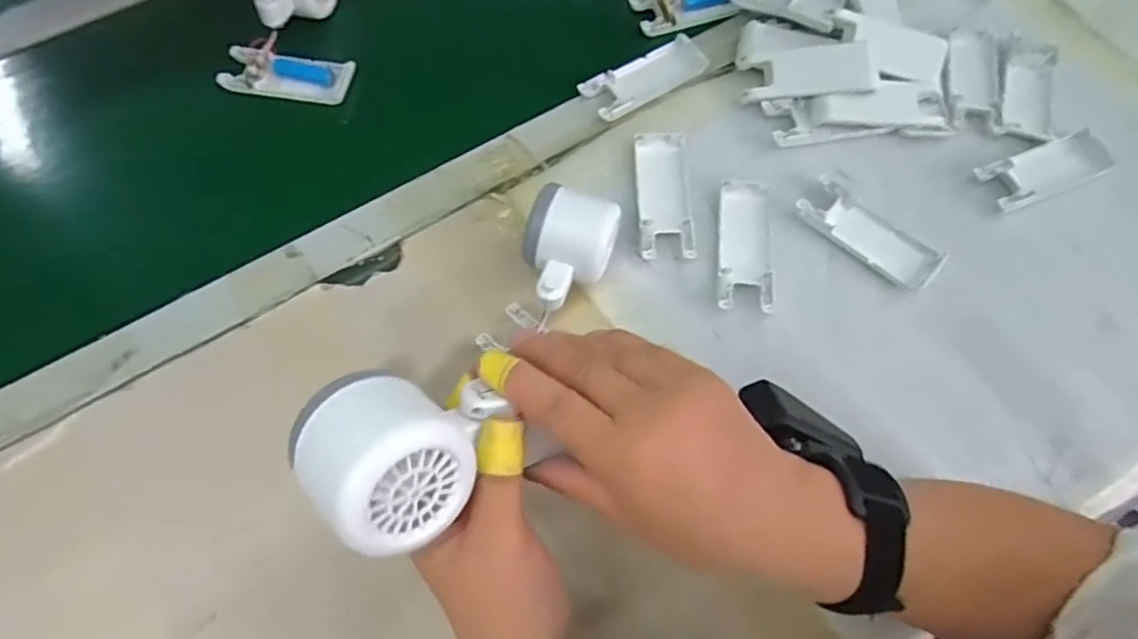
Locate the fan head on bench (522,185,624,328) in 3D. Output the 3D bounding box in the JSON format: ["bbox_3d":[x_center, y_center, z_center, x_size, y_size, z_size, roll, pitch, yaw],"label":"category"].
[{"bbox_3d":[-0.002,-0.042,0.434,0.057,0.056,0.077,17,68,8],"label":"fan head on bench"}]

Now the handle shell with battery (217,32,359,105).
[{"bbox_3d":[-0.232,-0.207,0.531,0.102,0.020,0.049,12,97,0],"label":"handle shell with battery"}]

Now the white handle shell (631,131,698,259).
[{"bbox_3d":[0.071,-0.095,0.474,0.038,0.012,0.101,-2,67,0],"label":"white handle shell"}]

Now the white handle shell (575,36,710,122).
[{"bbox_3d":[0.063,-0.199,0.522,0.103,0.010,0.043,-29,70,-11],"label":"white handle shell"}]

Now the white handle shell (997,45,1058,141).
[{"bbox_3d":[0.364,-0.181,0.505,0.035,0.017,0.088,16,68,7],"label":"white handle shell"}]

